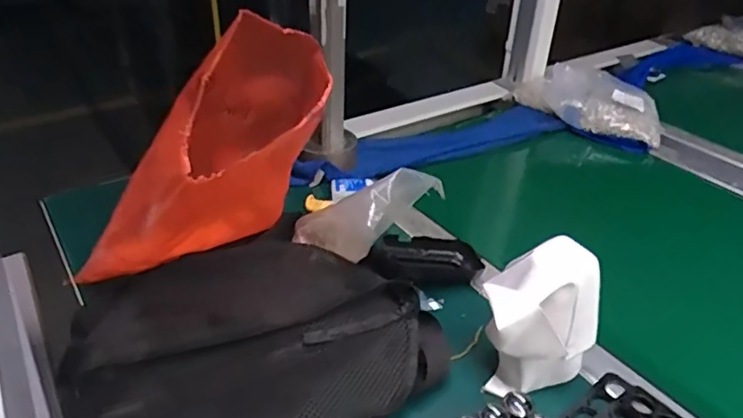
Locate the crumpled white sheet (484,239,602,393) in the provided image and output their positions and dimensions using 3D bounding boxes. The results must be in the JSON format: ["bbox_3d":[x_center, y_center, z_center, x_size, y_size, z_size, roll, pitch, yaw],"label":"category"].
[{"bbox_3d":[0.141,0.089,0.481,0.096,0.119,0.077,-2,34,-4],"label":"crumpled white sheet"}]

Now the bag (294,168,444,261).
[{"bbox_3d":[-0.013,0.013,0.577,0.167,0.065,0.091,-29,12,41],"label":"bag"}]

